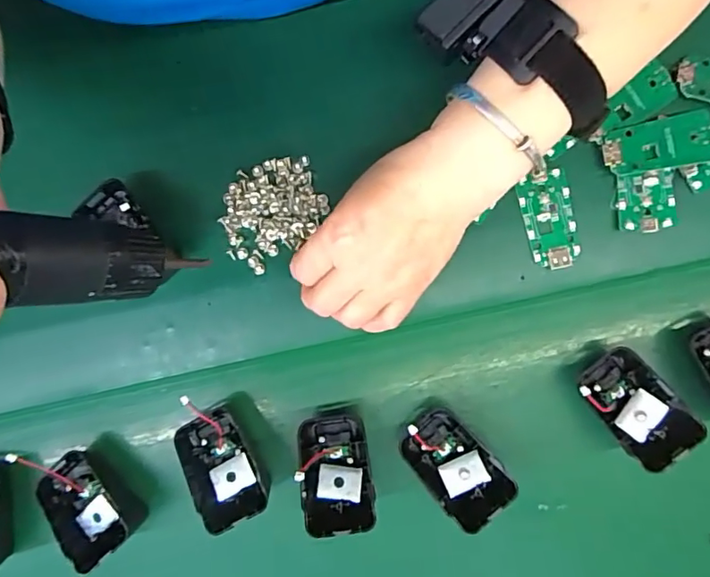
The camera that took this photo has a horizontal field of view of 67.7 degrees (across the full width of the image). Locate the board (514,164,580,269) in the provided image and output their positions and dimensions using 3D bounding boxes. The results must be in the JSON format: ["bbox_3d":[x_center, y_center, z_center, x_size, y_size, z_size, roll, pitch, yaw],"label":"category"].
[{"bbox_3d":[0.124,-0.044,0.339,0.031,0.011,0.063,-12,79,-1],"label":"board"}]

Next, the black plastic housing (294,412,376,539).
[{"bbox_3d":[-0.013,0.116,0.335,0.045,0.022,0.069,-10,79,-1],"label":"black plastic housing"}]

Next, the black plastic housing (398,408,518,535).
[{"bbox_3d":[0.060,0.109,0.331,0.043,0.021,0.075,-44,53,-1],"label":"black plastic housing"}]

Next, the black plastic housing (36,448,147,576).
[{"bbox_3d":[-0.172,0.141,0.344,0.048,0.031,0.066,-42,81,-7],"label":"black plastic housing"}]

